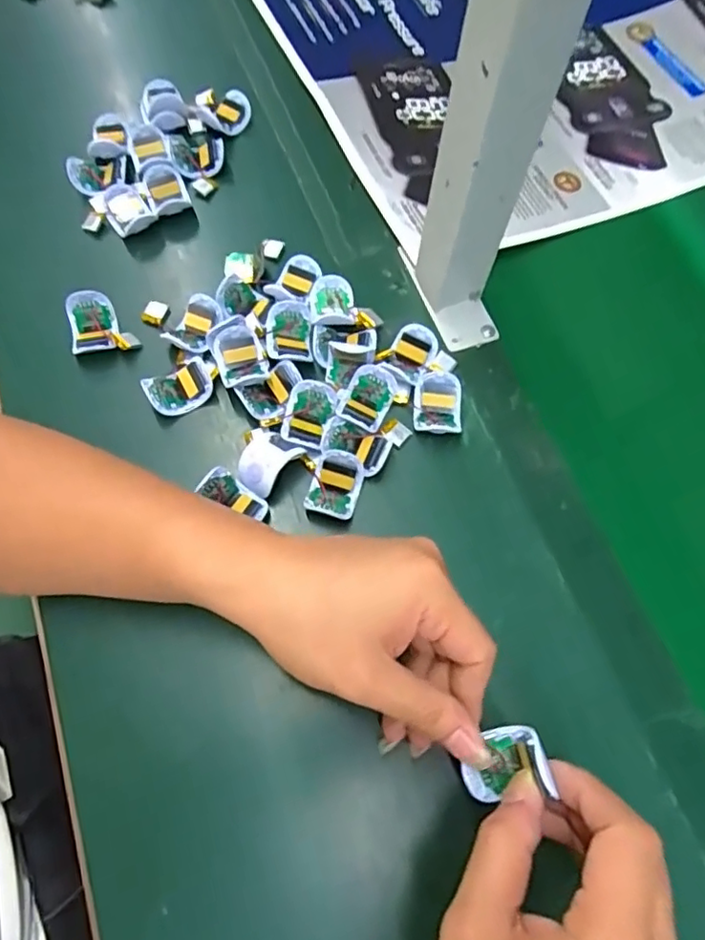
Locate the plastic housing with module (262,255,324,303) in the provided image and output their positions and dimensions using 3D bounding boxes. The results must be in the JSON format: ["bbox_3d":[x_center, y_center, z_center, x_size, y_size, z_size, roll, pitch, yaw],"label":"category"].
[{"bbox_3d":[-0.042,-0.135,0.423,0.029,0.013,0.041,31,70,10],"label":"plastic housing with module"}]

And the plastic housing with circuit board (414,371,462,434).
[{"bbox_3d":[0.056,-0.044,0.391,0.030,0.012,0.043,3,68,-1],"label":"plastic housing with circuit board"}]

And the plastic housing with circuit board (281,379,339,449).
[{"bbox_3d":[-0.027,-0.036,0.379,0.029,0.015,0.042,15,68,4],"label":"plastic housing with circuit board"}]

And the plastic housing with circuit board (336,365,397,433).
[{"bbox_3d":[0.010,-0.047,0.387,0.030,0.014,0.042,28,69,9],"label":"plastic housing with circuit board"}]

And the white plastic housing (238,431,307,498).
[{"bbox_3d":[-0.053,-0.005,0.368,0.029,0.012,0.038,38,71,12],"label":"white plastic housing"}]

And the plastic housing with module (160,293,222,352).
[{"bbox_3d":[-0.106,-0.100,0.407,0.028,0.017,0.041,16,68,4],"label":"plastic housing with module"}]

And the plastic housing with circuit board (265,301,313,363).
[{"bbox_3d":[-0.043,-0.093,0.404,0.030,0.015,0.040,-2,68,-3],"label":"plastic housing with circuit board"}]

